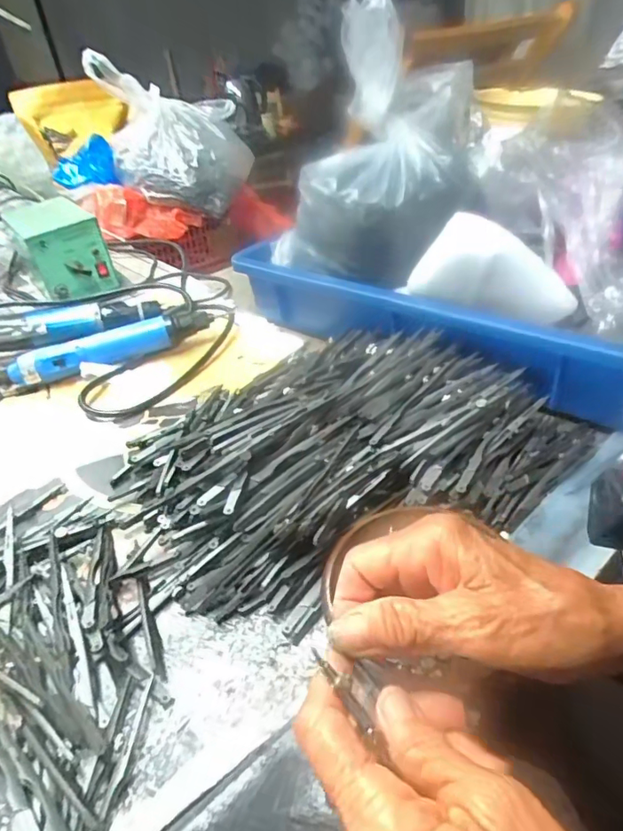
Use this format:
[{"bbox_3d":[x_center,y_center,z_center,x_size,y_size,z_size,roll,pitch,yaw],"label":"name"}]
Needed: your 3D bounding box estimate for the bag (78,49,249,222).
[{"bbox_3d":[-0.234,-0.492,0.938,0.229,0.229,0.180,-12,38,-6],"label":"bag"}]

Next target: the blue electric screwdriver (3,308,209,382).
[{"bbox_3d":[-0.209,-0.071,0.574,0.205,0.039,0.033,-19,39,-14],"label":"blue electric screwdriver"}]

